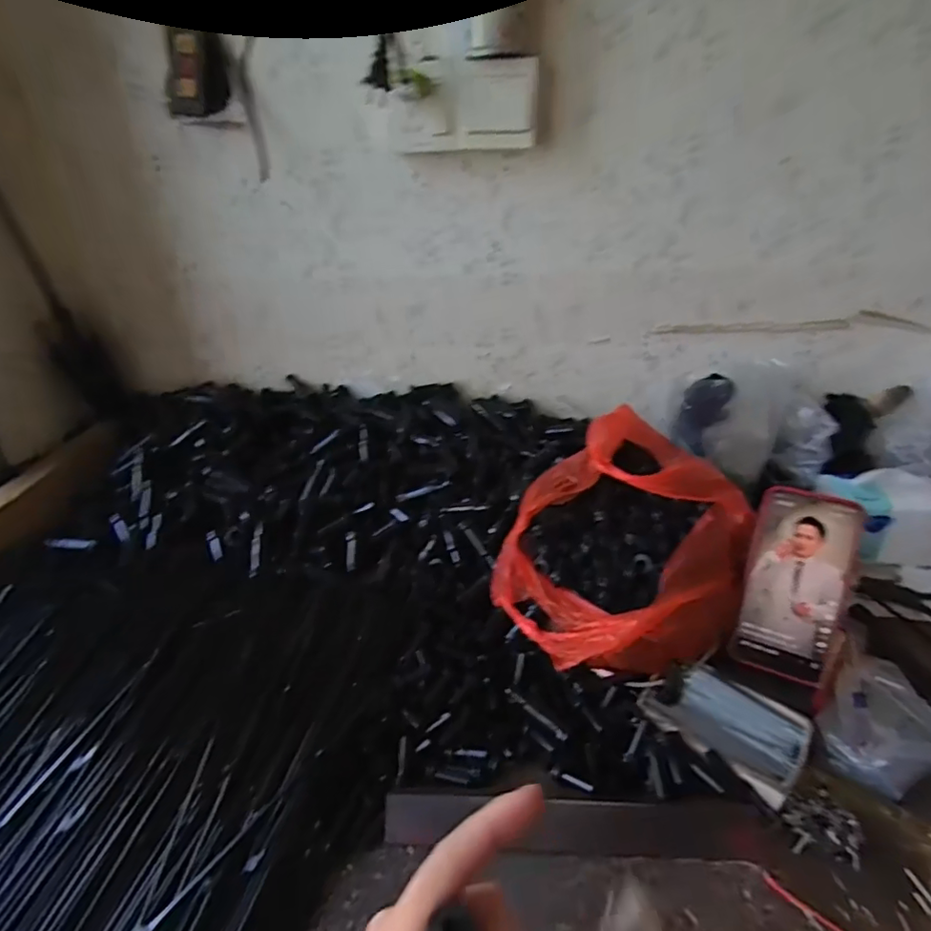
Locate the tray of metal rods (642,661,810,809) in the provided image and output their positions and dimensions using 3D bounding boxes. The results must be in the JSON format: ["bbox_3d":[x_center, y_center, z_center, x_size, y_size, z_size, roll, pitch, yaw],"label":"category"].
[{"bbox_3d":[0.228,0.221,0.489,0.120,0.019,0.084,19,35,36],"label":"tray of metal rods"}]

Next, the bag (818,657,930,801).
[{"bbox_3d":[0.367,0.229,0.480,0.116,0.038,0.094,-26,35,-37],"label":"bag"}]

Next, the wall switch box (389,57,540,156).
[{"bbox_3d":[-0.006,-0.399,0.624,0.171,0.078,0.042,0,27,6],"label":"wall switch box"}]

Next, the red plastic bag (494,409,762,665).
[{"bbox_3d":[0.157,0.083,0.558,0.218,0.184,0.246,11,31,26],"label":"red plastic bag"}]

